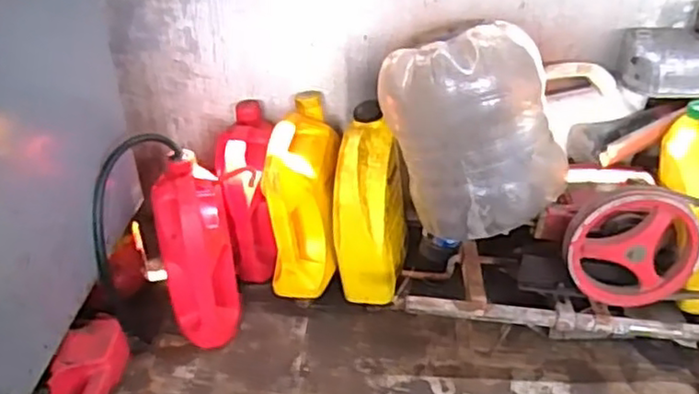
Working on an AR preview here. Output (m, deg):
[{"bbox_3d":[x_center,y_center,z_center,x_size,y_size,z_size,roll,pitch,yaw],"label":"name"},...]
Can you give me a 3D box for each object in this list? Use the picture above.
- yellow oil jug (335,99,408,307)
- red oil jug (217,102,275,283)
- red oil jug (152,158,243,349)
[{"bbox_3d":[0.042,0.013,1.241,0.113,0.286,0.183,6,35,12],"label":"yellow oil jug"},{"bbox_3d":[-0.185,0.005,1.283,0.084,0.291,0.210,-4,35,-2],"label":"red oil jug"},{"bbox_3d":[-0.257,0.103,1.168,0.118,0.298,0.156,-9,35,-11],"label":"red oil jug"}]

